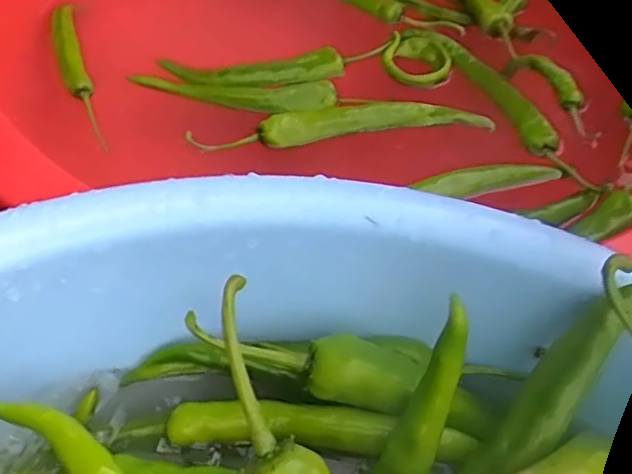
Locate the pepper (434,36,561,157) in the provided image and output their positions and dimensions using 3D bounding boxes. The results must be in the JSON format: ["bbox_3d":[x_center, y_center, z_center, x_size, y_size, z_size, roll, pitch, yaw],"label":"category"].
[{"bbox_3d":[0.166,-0.133,0.553,0.030,0.016,0.174,-13,52,-16],"label":"pepper"}]

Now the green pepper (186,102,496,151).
[{"bbox_3d":[0.023,-0.095,0.514,0.250,0.026,0.037,-7,51,-11],"label":"green pepper"}]

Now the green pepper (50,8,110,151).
[{"bbox_3d":[-0.213,-0.146,0.535,0.024,0.021,0.189,-15,53,-17],"label":"green pepper"}]

